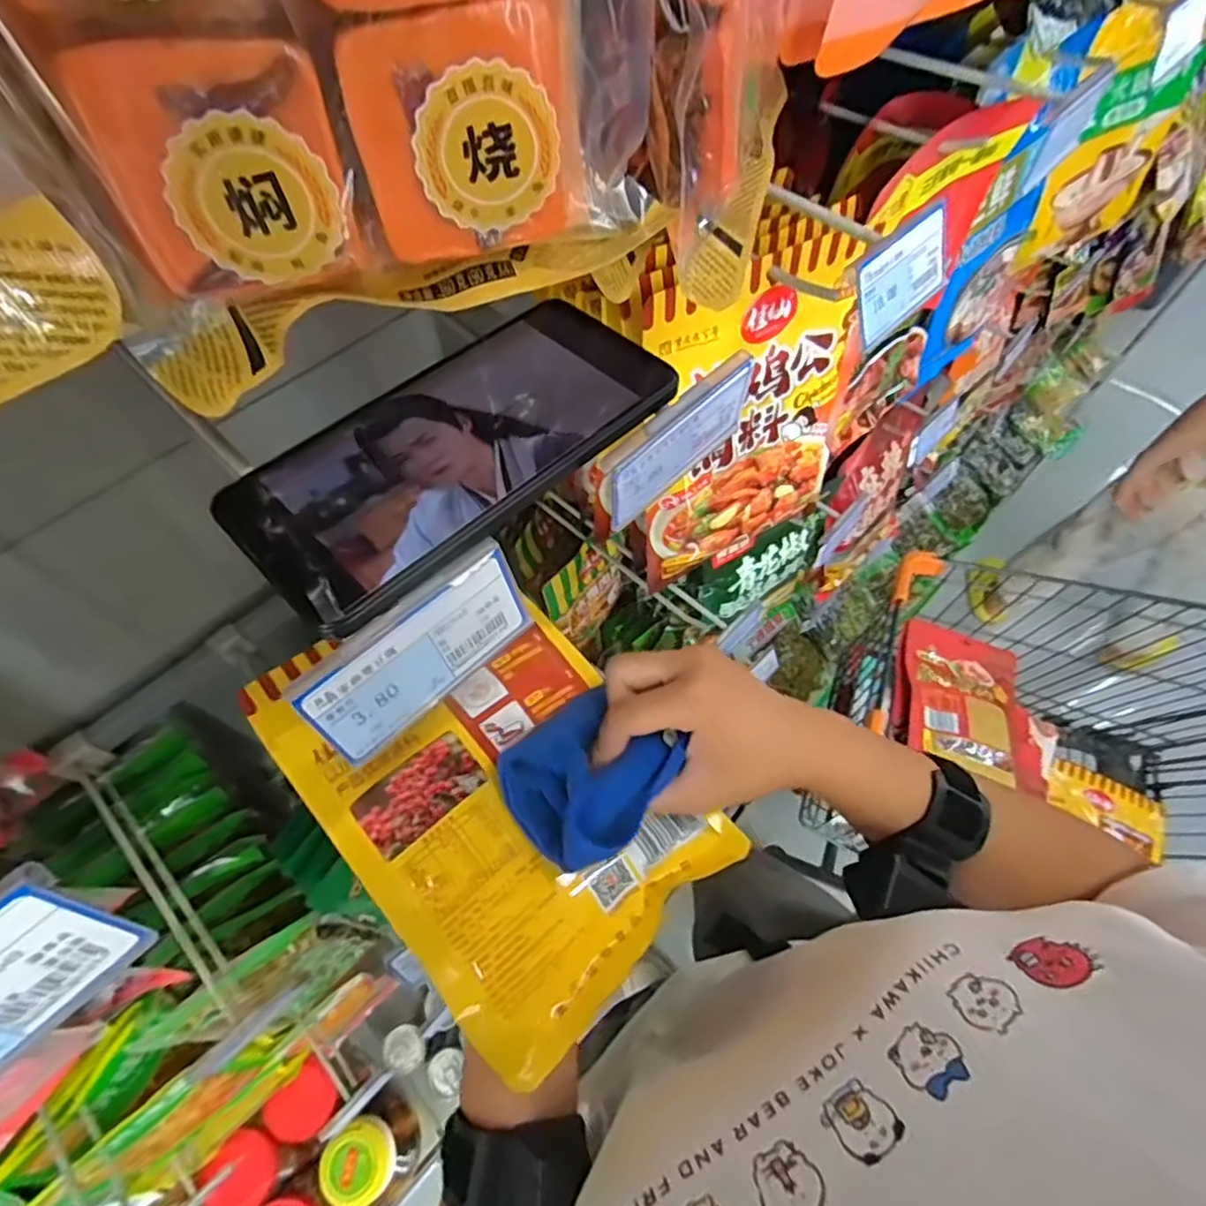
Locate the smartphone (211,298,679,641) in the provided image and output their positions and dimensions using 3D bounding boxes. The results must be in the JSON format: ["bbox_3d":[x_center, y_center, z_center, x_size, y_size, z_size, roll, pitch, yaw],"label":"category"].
[{"bbox_3d":[-0.051,-0.061,0.236,0.077,0.007,0.163,41,69,21],"label":"smartphone"}]

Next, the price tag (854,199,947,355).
[{"bbox_3d":[0.148,-0.161,0.317,0.074,0.044,0.004,-40,42,-20],"label":"price tag"}]

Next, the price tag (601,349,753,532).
[{"bbox_3d":[0.030,-0.066,0.262,0.007,0.045,0.082,41,69,21],"label":"price tag"}]

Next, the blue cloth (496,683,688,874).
[{"bbox_3d":[-0.008,0.085,0.326,0.074,0.035,0.083,36,67,19],"label":"blue cloth"}]

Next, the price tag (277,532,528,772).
[{"bbox_3d":[-0.060,0.017,0.215,0.078,0.042,0.006,-40,50,-22],"label":"price tag"}]

